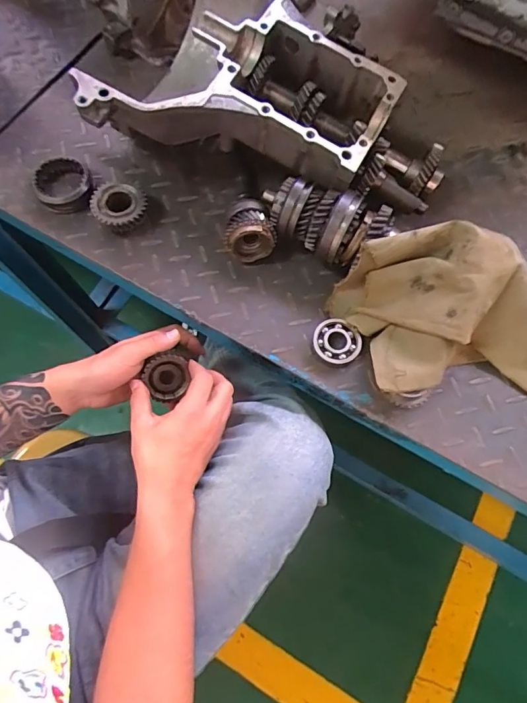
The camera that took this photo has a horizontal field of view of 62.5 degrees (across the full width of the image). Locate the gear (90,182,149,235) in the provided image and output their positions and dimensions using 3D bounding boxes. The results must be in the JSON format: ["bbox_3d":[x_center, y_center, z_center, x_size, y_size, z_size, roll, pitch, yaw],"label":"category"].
[{"bbox_3d":[-0.172,-0.172,0.527,0.065,0.036,0.062,0,69,0],"label":"gear"}]

